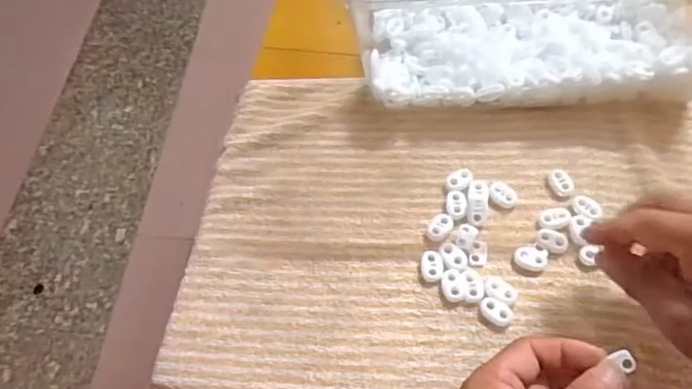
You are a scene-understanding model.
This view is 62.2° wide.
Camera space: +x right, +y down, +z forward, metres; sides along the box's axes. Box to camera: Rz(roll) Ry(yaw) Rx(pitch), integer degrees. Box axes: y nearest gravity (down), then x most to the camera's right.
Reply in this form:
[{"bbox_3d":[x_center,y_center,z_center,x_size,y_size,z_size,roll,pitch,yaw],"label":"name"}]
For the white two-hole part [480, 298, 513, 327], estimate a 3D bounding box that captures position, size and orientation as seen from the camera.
[{"bbox_3d":[0.100,0.078,0.383,0.021,0.004,0.015,27,66,17],"label":"white two-hole part"}]

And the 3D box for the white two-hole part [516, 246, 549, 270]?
[{"bbox_3d":[0.130,0.045,0.402,0.022,0.005,0.016,14,63,11],"label":"white two-hole part"}]

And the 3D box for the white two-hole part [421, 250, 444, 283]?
[{"bbox_3d":[0.061,0.051,0.403,0.015,0.005,0.022,4,61,5],"label":"white two-hole part"}]

